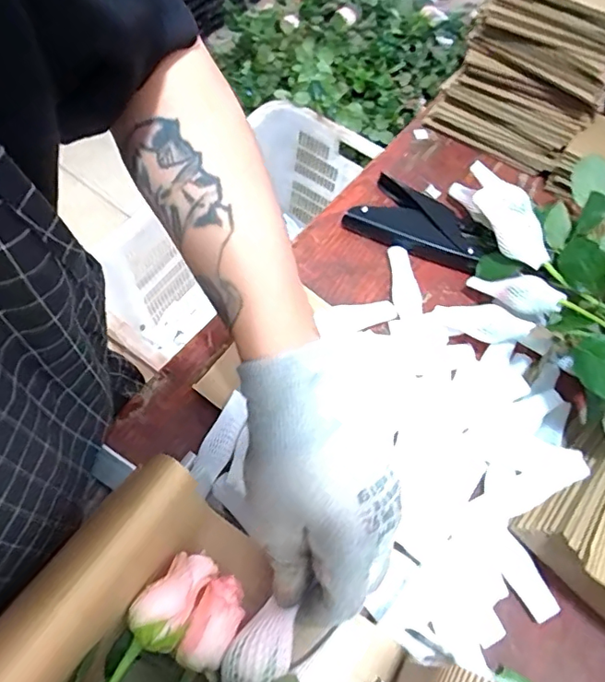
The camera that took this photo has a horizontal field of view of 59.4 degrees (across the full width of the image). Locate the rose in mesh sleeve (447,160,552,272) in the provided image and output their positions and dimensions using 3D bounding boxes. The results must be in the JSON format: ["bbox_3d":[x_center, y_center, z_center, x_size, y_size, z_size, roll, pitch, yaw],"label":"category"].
[{"bbox_3d":[0.182,-0.121,0.489,0.045,0.050,0.149,-12,47,-9],"label":"rose in mesh sleeve"}]

